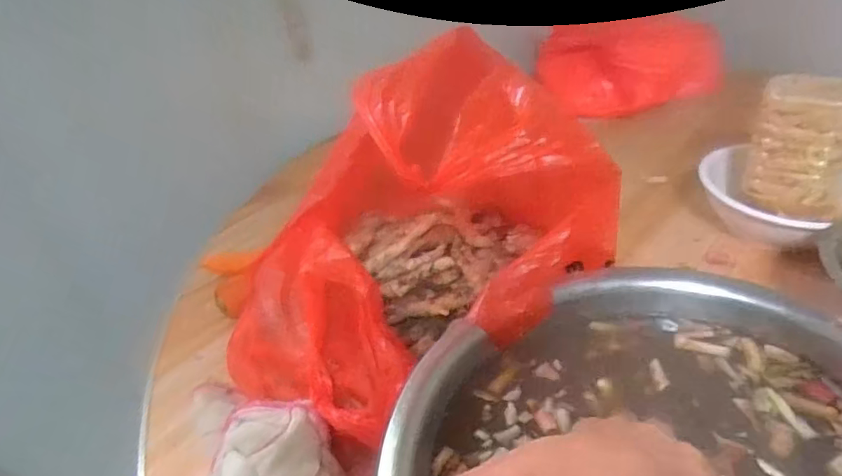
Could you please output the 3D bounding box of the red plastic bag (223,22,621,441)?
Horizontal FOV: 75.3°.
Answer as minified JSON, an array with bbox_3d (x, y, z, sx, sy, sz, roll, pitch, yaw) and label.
[{"bbox_3d":[-0.026,-0.021,0.491,0.310,0.239,0.272,-15,36,-14],"label":"red plastic bag"}]

